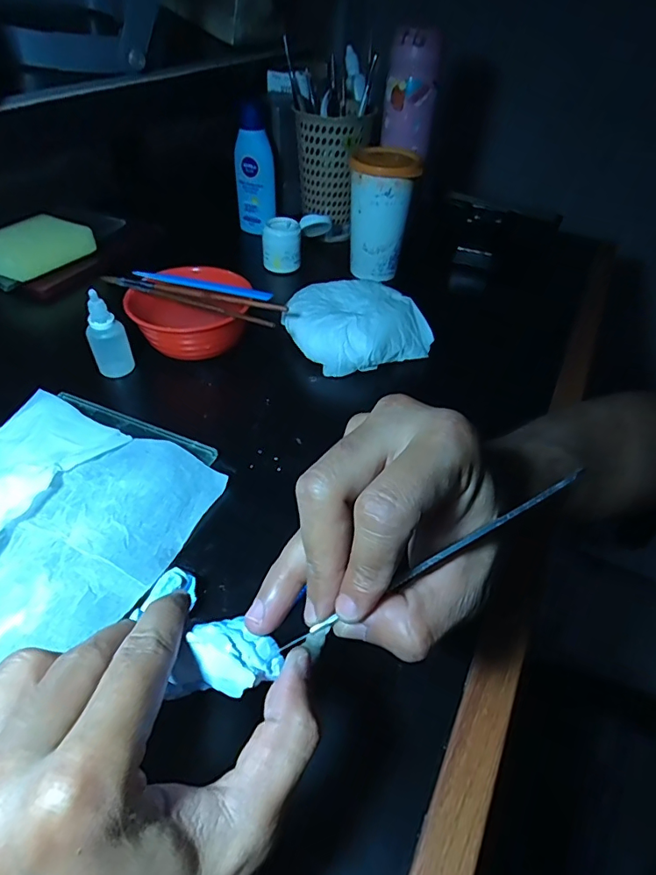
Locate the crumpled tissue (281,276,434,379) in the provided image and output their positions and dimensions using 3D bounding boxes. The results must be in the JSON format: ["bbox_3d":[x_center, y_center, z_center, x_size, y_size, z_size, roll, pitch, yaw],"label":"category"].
[{"bbox_3d":[0.023,-0.109,0.476,0.115,0.054,0.119,-20,52,-27],"label":"crumpled tissue"}]

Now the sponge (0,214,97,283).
[{"bbox_3d":[-0.331,-0.212,0.546,0.074,0.030,0.106,26,49,21],"label":"sponge"}]

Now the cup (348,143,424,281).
[{"bbox_3d":[0.054,-0.253,0.555,0.070,0.123,0.072,5,45,-4],"label":"cup"}]

